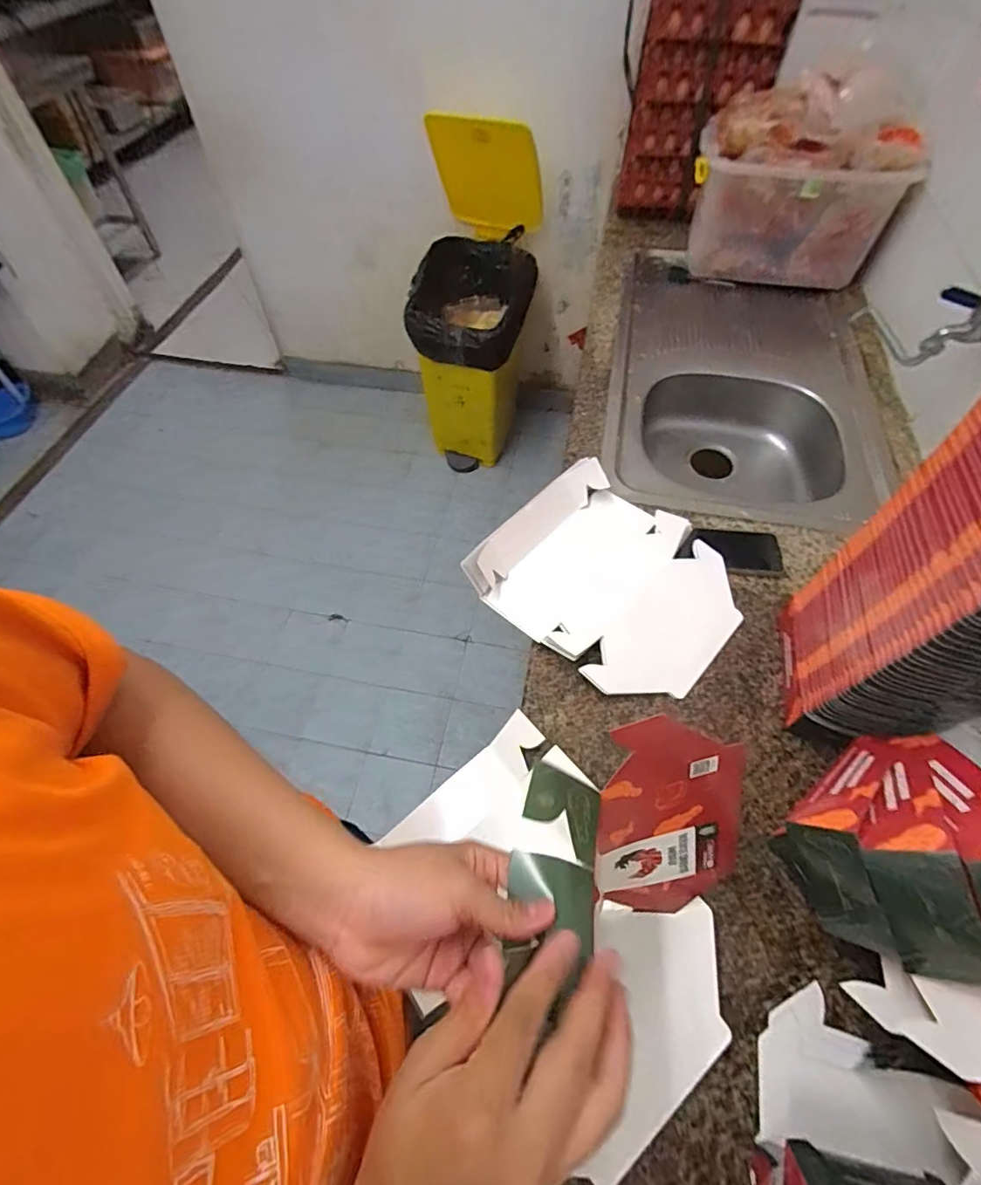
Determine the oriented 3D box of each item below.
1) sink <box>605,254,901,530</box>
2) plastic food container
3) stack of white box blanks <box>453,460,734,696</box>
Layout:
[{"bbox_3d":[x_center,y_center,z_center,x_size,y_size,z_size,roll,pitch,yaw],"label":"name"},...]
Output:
[{"bbox_3d":[0.507,-0.398,1.131,0.482,0.189,0.788,11,58,6],"label":"sink"},{"bbox_3d":[0.648,-0.872,1.139,0.400,0.335,0.222,12,58,7],"label":"plastic food container"},{"bbox_3d":[0.172,-0.021,0.754,0.347,0.047,0.286,36,64,20],"label":"stack of white box blanks"}]

